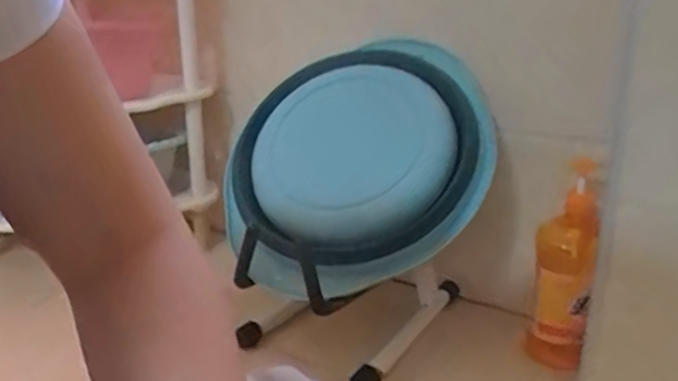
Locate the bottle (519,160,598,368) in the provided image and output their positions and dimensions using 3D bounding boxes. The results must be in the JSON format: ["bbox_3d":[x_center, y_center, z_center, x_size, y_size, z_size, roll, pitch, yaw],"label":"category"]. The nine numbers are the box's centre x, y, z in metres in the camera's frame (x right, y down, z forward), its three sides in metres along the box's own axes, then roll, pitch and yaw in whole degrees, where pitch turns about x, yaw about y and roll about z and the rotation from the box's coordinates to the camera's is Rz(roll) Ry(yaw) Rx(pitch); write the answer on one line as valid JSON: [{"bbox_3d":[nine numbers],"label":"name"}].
[{"bbox_3d":[0.289,0.105,0.829,0.055,0.271,0.102,4,20,8],"label":"bottle"}]

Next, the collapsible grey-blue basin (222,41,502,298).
[{"bbox_3d":[0.017,-0.038,0.824,0.352,0.321,0.143,-15,-11,17],"label":"collapsible grey-blue basin"}]

